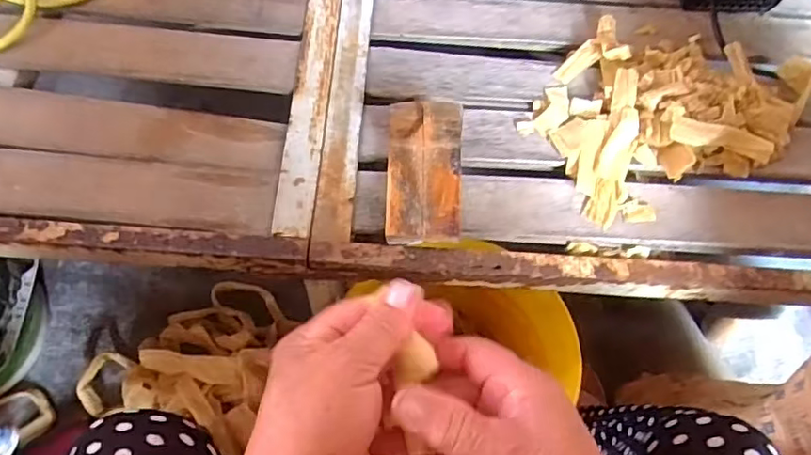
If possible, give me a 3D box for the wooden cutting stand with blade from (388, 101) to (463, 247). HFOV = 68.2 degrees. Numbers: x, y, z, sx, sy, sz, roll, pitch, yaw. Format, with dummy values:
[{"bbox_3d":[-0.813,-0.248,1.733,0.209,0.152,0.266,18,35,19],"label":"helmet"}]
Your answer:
[{"bbox_3d":[0.016,-0.044,0.506,0.063,0.061,0.107,3,64,-2],"label":"wooden cutting stand with blade"}]

